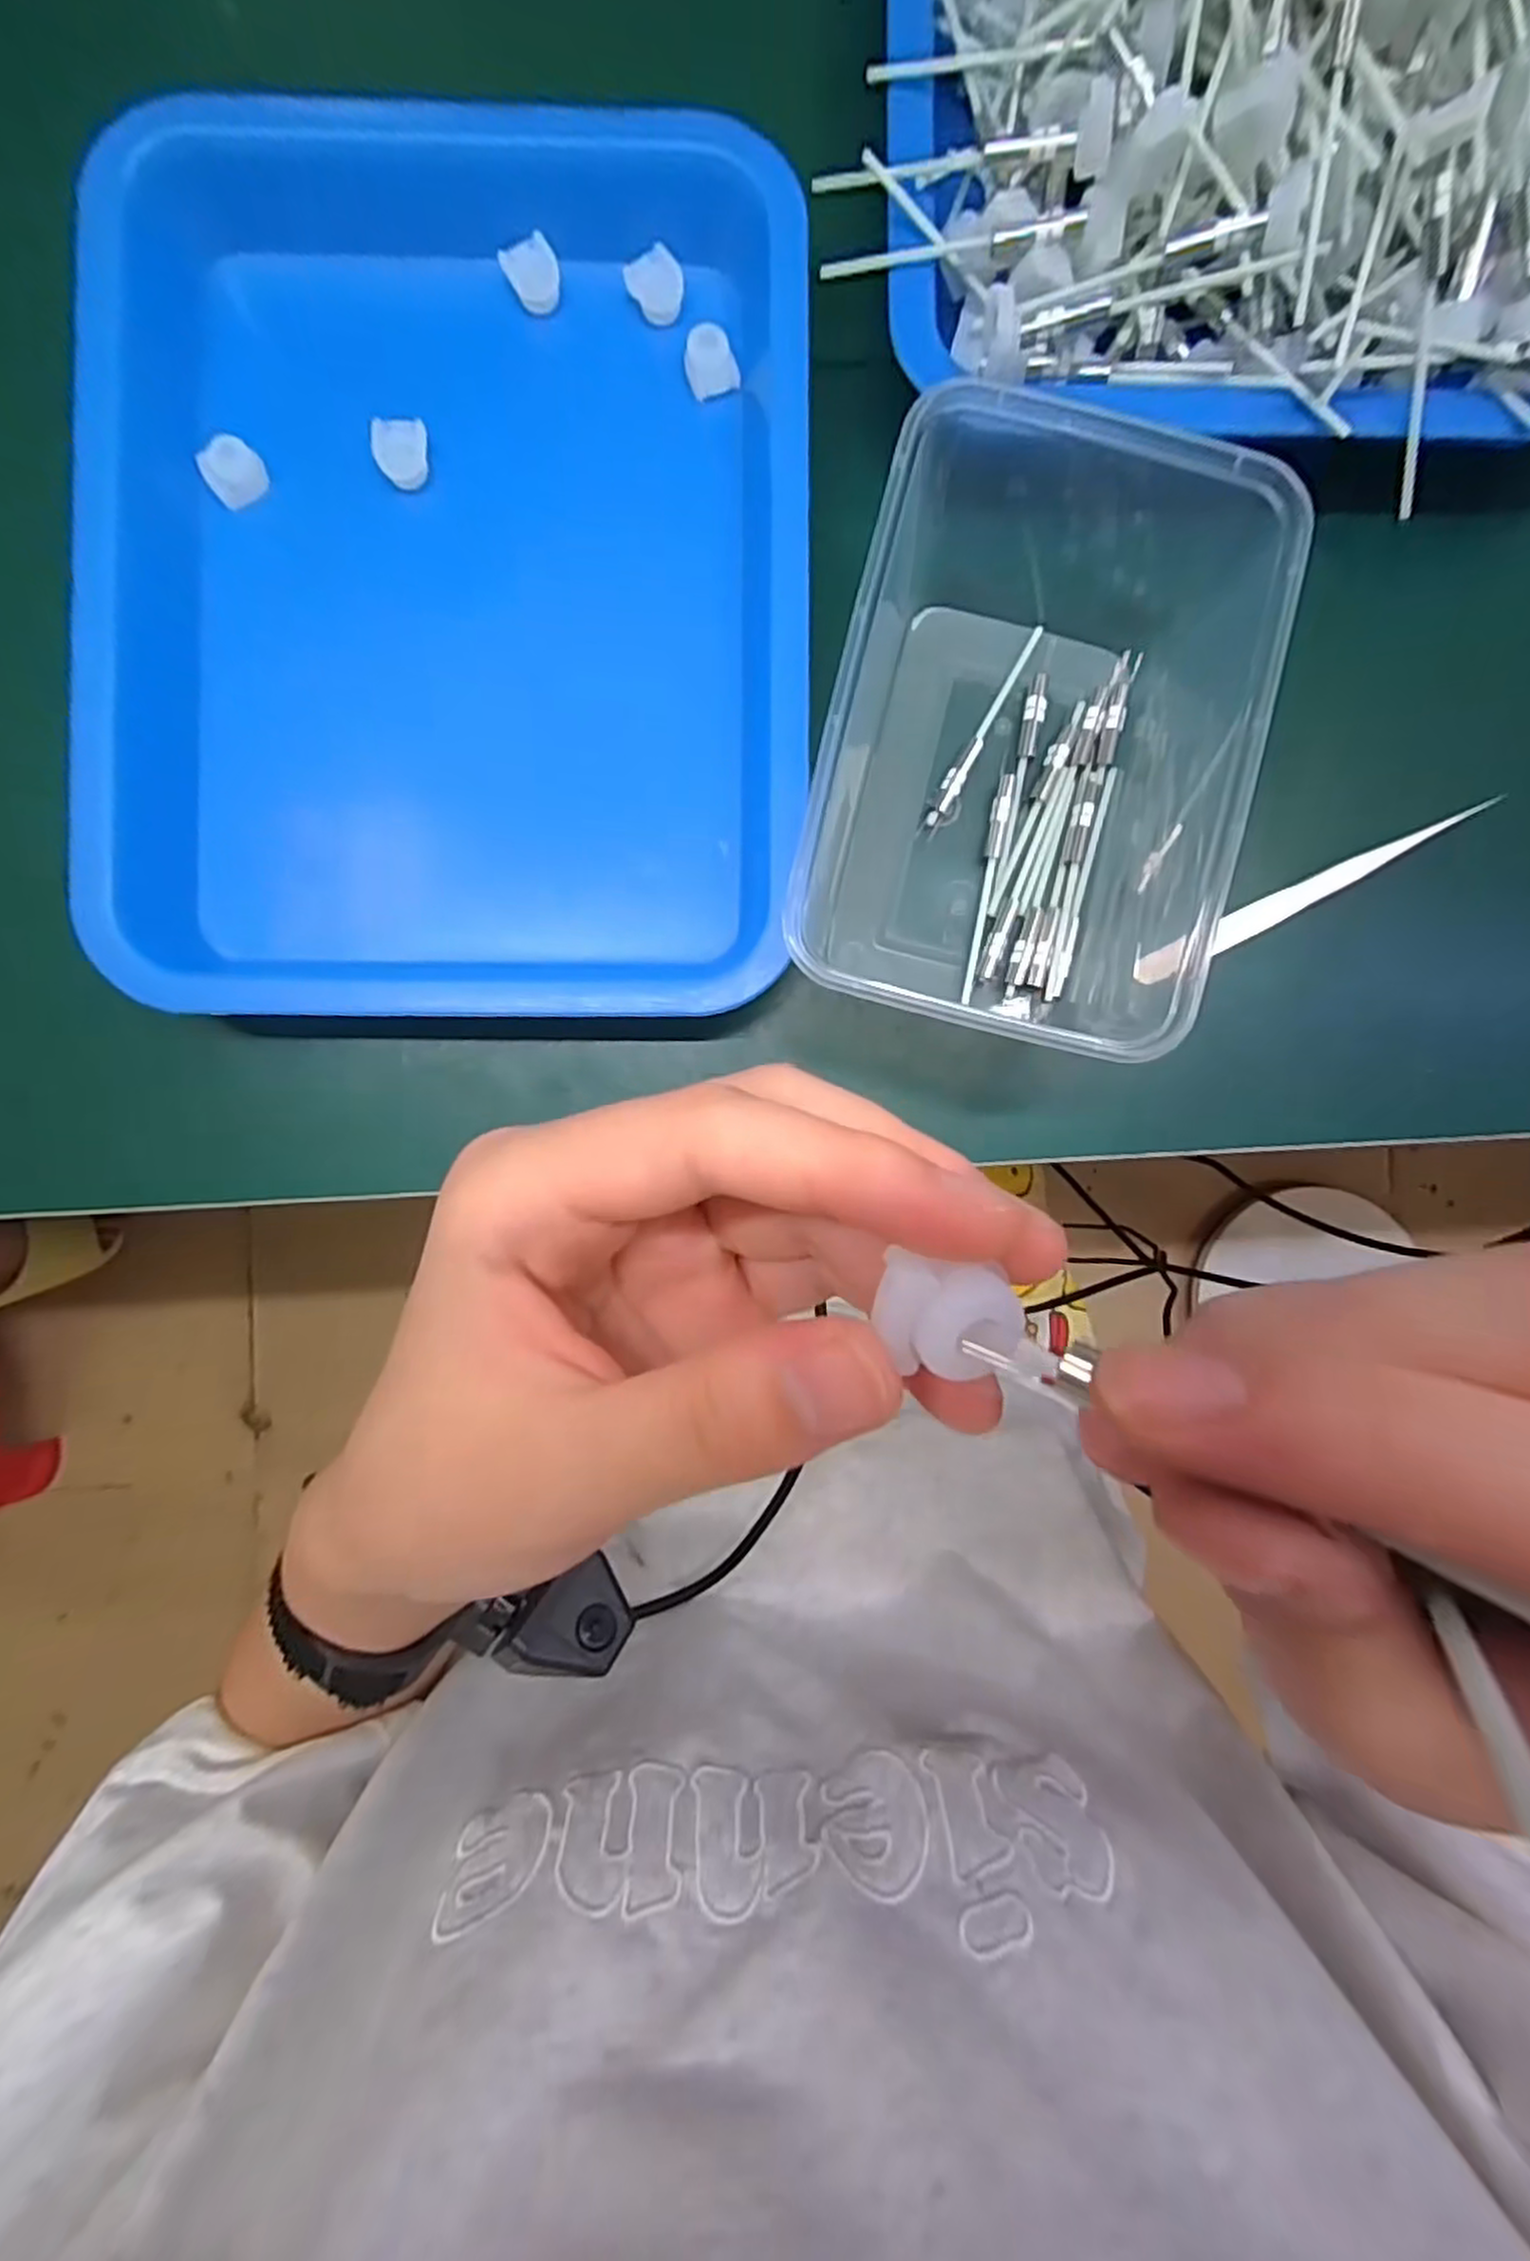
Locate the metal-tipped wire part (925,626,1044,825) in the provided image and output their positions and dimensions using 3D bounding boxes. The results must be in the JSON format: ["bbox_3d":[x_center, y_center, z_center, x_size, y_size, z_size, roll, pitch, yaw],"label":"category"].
[{"bbox_3d":[0.076,-0.139,0.260,0.007,0.005,0.078,30,89,-1],"label":"metal-tipped wire part"}]

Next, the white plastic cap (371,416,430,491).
[{"bbox_3d":[-0.122,-0.228,0.256,0.017,0.008,0.017,-6,90,-1],"label":"white plastic cap"}]

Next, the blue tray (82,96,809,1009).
[{"bbox_3d":[-0.101,-0.184,0.264,0.223,0.058,0.281,2,90,-1],"label":"blue tray"}]

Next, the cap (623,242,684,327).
[{"bbox_3d":[-0.037,-0.288,0.259,0.018,0.004,0.019,-36,111,17],"label":"cap"}]

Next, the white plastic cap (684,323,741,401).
[{"bbox_3d":[-0.019,-0.264,0.261,0.017,0.008,0.019,-14,121,10],"label":"white plastic cap"}]

